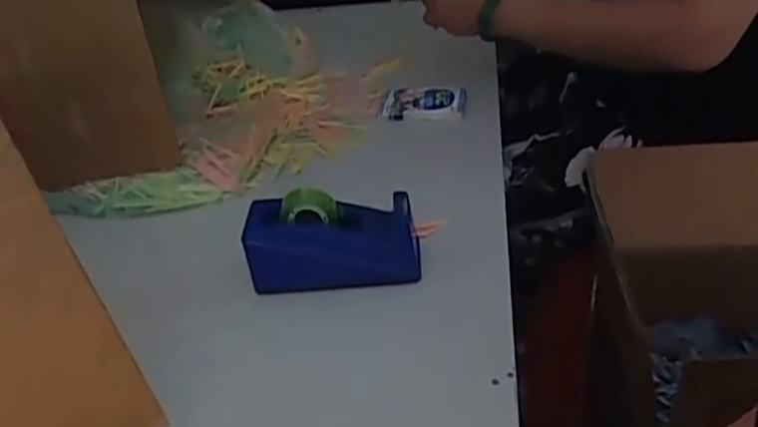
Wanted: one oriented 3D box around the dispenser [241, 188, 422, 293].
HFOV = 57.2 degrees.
[{"bbox_3d":[-0.041,0.023,0.618,0.148,0.074,0.055,-5,35,3],"label":"dispenser"}]

